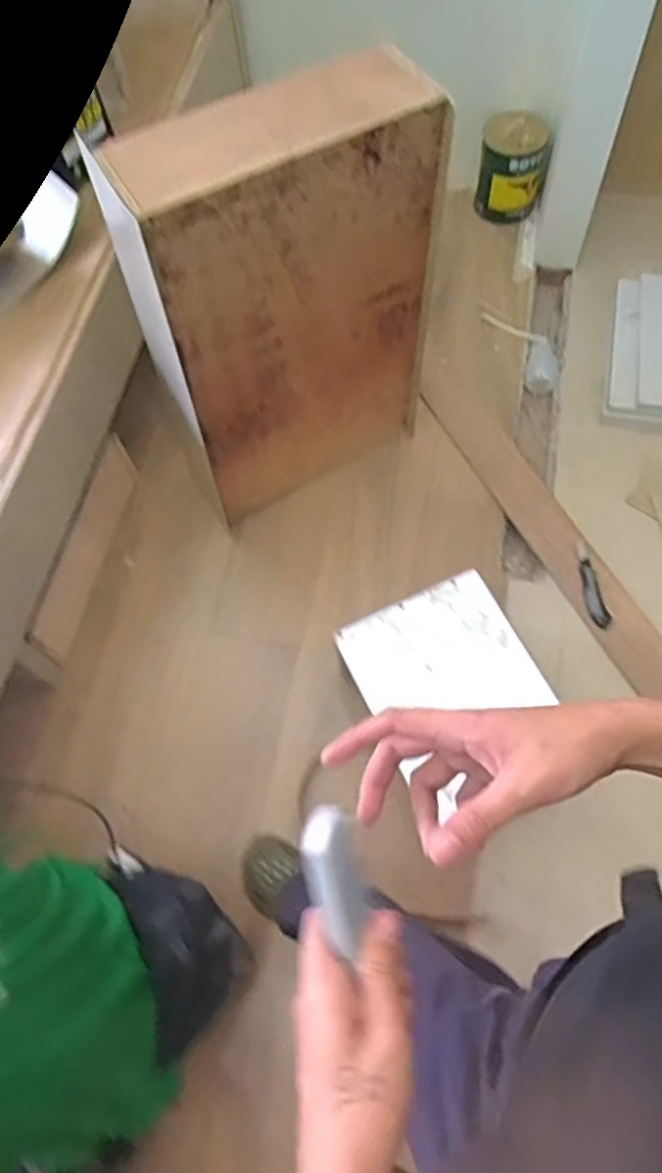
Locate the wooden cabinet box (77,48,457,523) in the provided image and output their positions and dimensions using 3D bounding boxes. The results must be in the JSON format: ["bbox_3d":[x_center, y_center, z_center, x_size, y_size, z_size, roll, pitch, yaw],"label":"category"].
[{"bbox_3d":[-0.063,-0.470,1.228,0.491,0.718,0.165,-30,67,-10],"label":"wooden cabinet box"}]

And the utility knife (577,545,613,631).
[{"bbox_3d":[0.525,-0.004,1.436,0.038,0.017,0.184,-7,65,0],"label":"utility knife"}]

